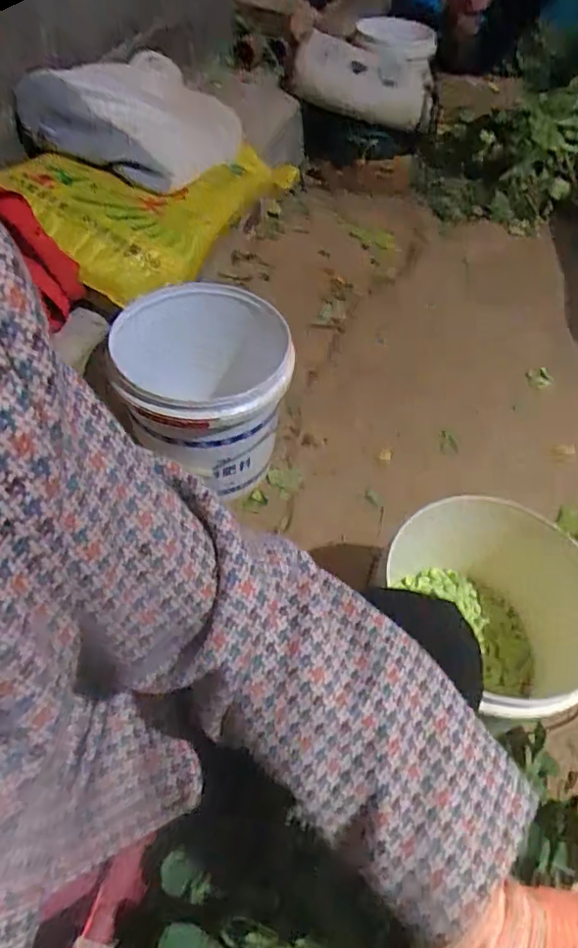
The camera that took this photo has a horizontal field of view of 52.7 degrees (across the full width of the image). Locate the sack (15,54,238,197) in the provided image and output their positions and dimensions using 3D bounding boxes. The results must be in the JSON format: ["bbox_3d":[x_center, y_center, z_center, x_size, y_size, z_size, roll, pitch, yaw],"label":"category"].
[{"bbox_3d":[-0.252,-0.689,1.091,0.285,0.170,0.460,9,53,0],"label":"sack"}]

